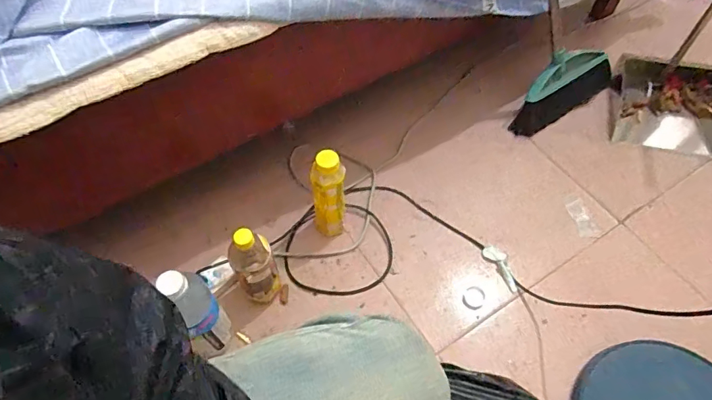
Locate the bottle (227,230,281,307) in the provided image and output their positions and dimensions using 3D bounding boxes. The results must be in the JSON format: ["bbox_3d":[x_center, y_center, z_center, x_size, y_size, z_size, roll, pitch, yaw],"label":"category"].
[{"bbox_3d":[-0.174,0.120,0.814,0.072,0.191,0.063,-25,62,-15],"label":"bottle"}]

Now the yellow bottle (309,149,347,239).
[{"bbox_3d":[-0.053,0.002,0.885,0.062,0.223,0.063,-5,59,-4],"label":"yellow bottle"}]

